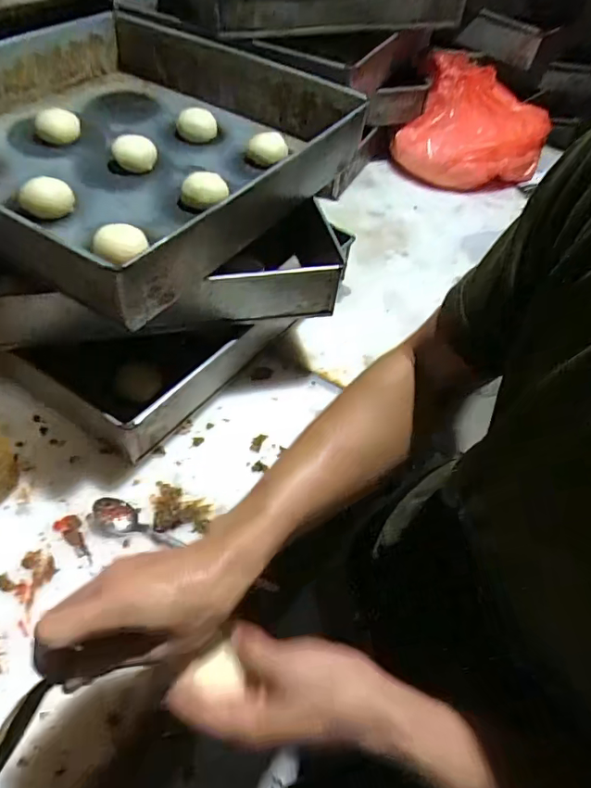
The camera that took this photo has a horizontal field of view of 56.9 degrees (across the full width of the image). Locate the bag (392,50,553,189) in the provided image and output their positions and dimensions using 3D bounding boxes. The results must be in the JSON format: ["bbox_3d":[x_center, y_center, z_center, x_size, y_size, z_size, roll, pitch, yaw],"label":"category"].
[{"bbox_3d":[0.332,-0.491,0.984,0.241,0.124,0.275,21,50,13],"label":"bag"}]

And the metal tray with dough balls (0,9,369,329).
[{"bbox_3d":[-0.193,-0.283,0.594,0.409,0.079,0.423,26,52,18],"label":"metal tray with dough balls"}]

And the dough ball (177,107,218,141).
[{"bbox_3d":[-0.121,-0.337,0.677,0.048,0.031,0.036,-5,49,-9],"label":"dough ball"}]

